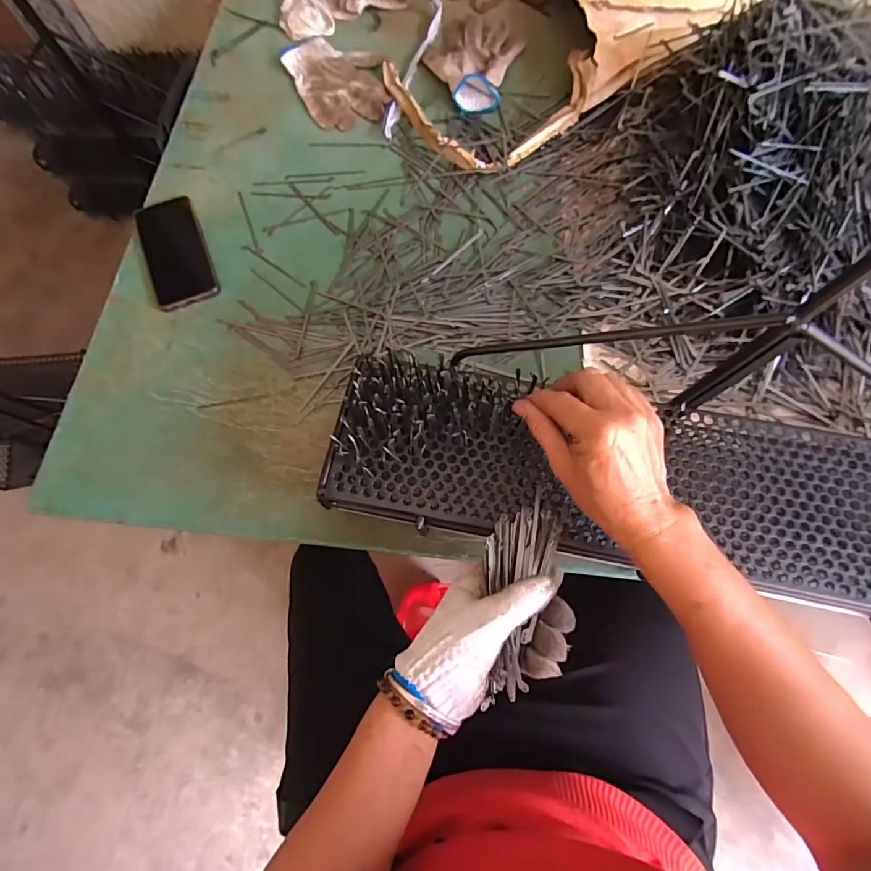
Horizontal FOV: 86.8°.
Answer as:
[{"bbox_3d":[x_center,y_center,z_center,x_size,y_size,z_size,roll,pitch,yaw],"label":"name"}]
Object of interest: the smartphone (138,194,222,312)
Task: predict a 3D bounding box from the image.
[{"bbox_3d":[-0.331,-0.234,0.587,0.074,0.010,0.164,-22,72,-6],"label":"smartphone"}]

